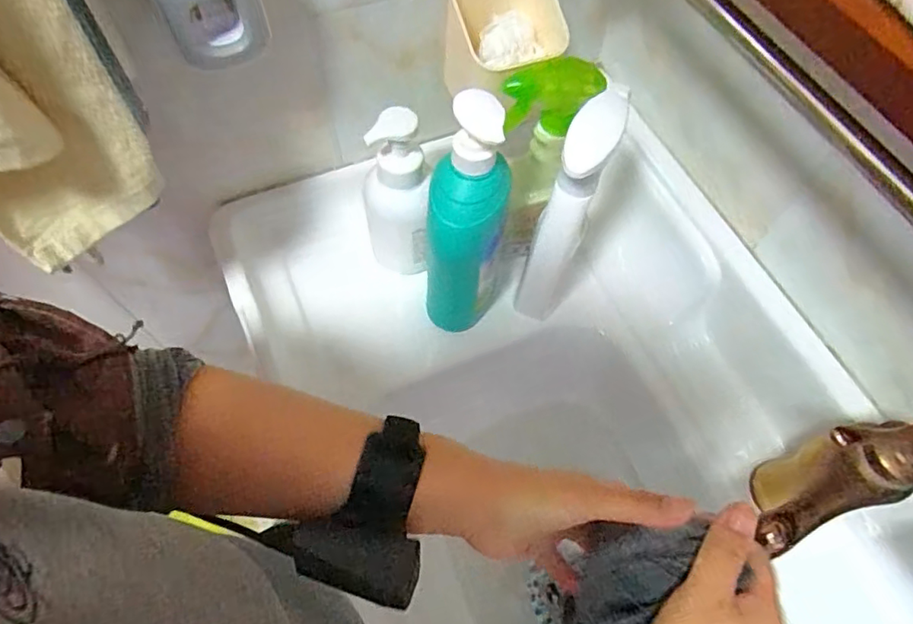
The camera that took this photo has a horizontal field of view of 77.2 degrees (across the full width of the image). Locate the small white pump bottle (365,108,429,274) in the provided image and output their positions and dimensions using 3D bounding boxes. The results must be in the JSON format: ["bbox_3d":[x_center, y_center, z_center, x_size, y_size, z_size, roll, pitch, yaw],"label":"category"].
[{"bbox_3d":[-0.060,-0.108,0.576,0.061,0.195,0.053,-9,62,-7],"label":"small white pump bottle"}]

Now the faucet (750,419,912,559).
[{"bbox_3d":[0.268,0.118,0.404,0.144,0.059,0.059,-16,63,-11],"label":"faucet"}]

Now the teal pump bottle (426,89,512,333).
[{"bbox_3d":[0.012,-0.072,0.511,0.085,0.249,0.055,-37,69,-20],"label":"teal pump bottle"}]

